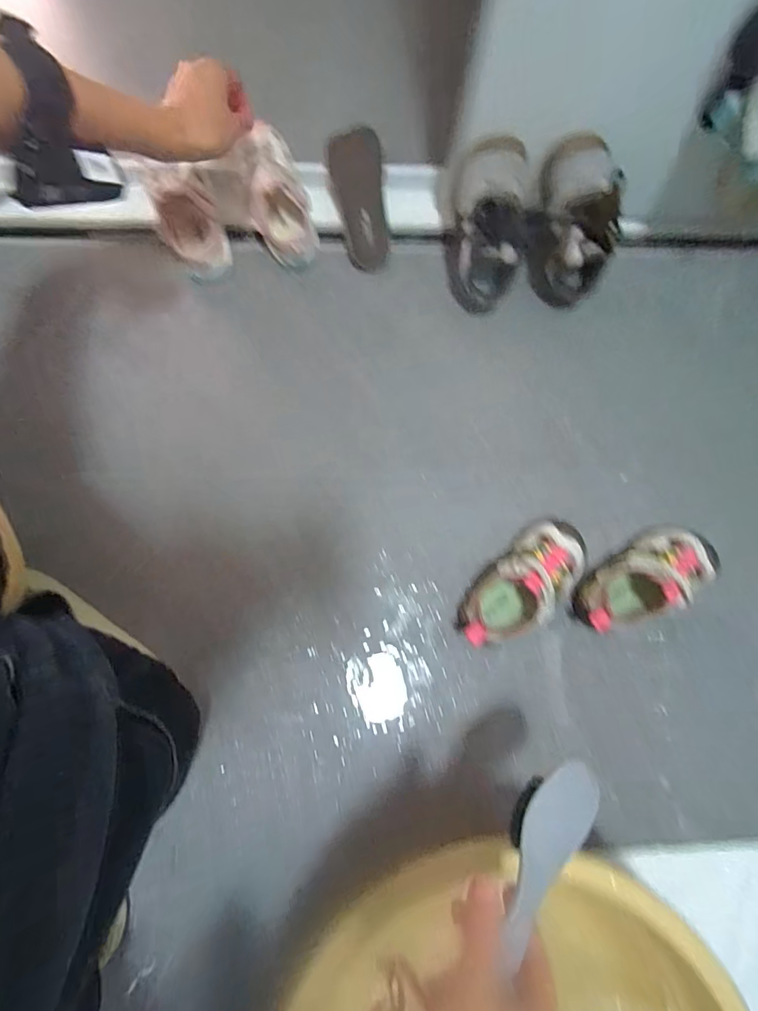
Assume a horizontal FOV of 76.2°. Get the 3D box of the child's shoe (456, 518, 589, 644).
[{"bbox_3d":[0.155,0.084,0.495,0.159,0.077,0.084,-38,81,-9],"label":"child's shoe"}]

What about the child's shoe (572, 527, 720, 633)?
[{"bbox_3d":[0.279,0.076,0.502,0.169,0.078,0.078,-23,79,-6],"label":"child's shoe"}]

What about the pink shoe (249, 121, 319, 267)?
[{"bbox_3d":[-0.117,-0.362,0.566,0.067,0.071,0.146,-14,106,-4],"label":"pink shoe"}]

